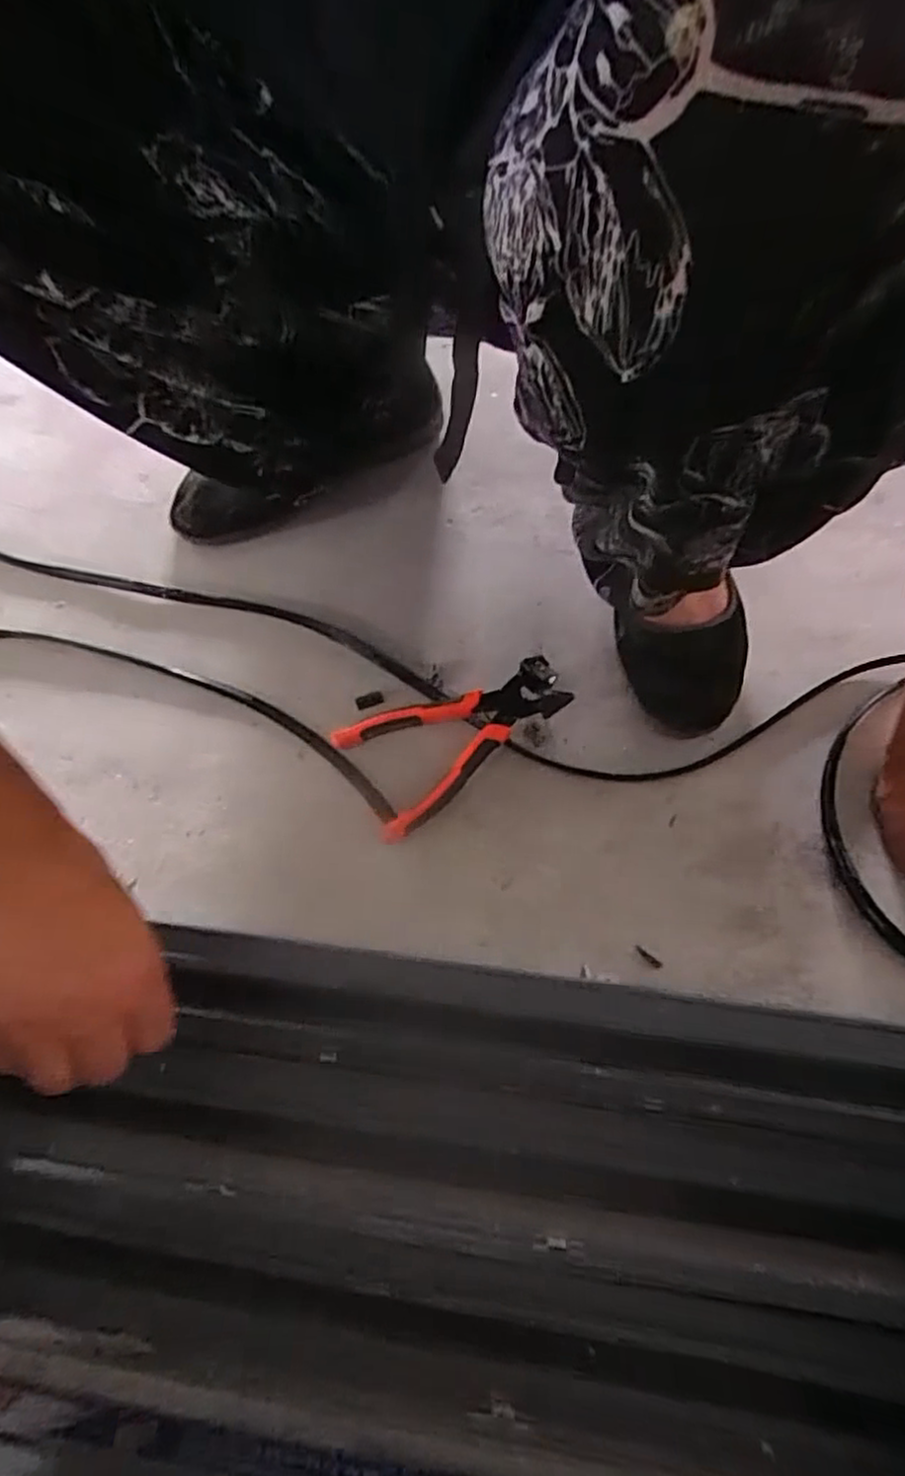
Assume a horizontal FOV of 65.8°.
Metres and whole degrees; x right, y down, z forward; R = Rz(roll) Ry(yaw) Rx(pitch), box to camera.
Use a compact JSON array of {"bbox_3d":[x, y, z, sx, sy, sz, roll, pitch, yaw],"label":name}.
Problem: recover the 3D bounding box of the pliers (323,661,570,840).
[{"bbox_3d":[0.004,-0.006,0.508,0.163,0.029,0.089,-29,69,-10],"label":"pliers"}]

